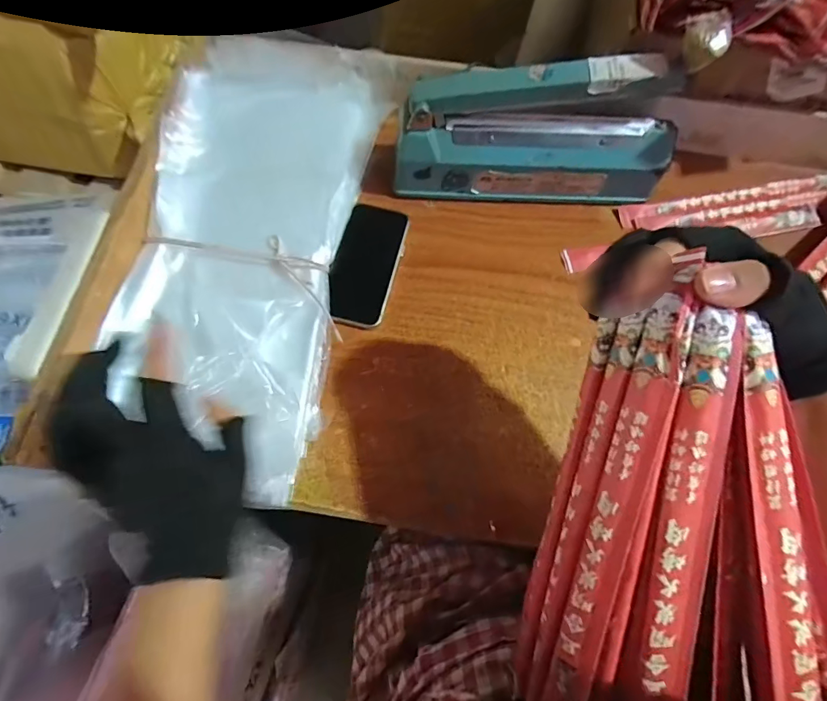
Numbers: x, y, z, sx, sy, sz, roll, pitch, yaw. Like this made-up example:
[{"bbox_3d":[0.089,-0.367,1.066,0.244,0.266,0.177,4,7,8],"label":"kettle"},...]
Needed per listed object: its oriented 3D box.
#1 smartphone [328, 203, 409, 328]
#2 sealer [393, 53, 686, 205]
[{"bbox_3d":[-0.053,-0.099,0.501,0.069,0.016,0.147,12,71,5],"label":"smartphone"},{"bbox_3d":[0.131,-0.244,0.486,0.295,0.150,0.089,0,70,0],"label":"sealer"}]

